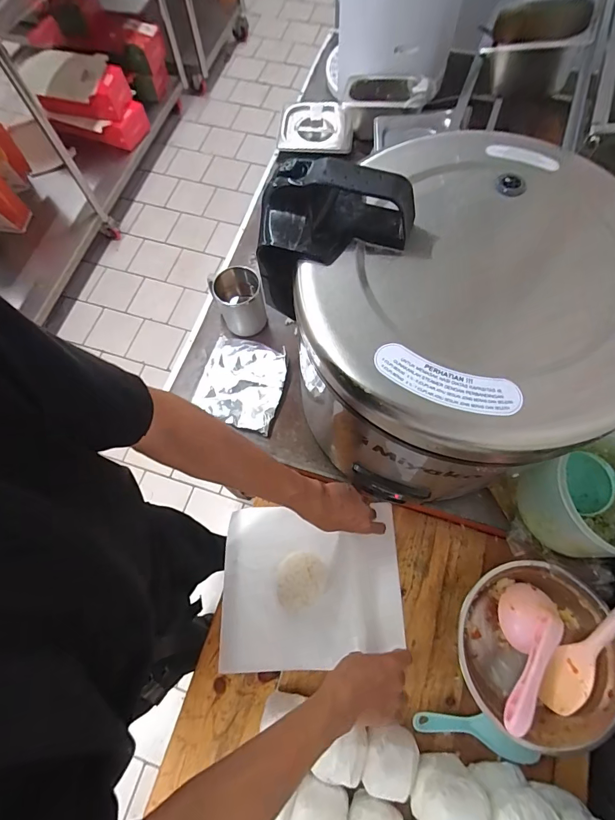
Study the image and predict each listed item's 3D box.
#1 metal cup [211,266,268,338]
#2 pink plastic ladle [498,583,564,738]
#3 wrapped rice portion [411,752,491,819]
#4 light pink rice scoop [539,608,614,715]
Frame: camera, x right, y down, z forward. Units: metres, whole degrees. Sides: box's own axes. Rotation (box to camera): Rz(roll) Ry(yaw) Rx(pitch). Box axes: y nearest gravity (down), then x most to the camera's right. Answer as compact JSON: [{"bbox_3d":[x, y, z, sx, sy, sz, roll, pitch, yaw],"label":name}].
[{"bbox_3d":[-0.125,-0.200,0.727,0.086,0.096,0.084,-1,70,2],"label":"metal cup"},{"bbox_3d":[0.312,0.346,0.557,0.061,0.055,0.194,20,58,9],"label":"pink plastic ladle"},{"bbox_3d":[0.184,0.513,0.513,0.086,0.087,0.072,10,71,6],"label":"wrapped rice portion"},{"bbox_3d":[0.408,0.352,0.563,0.192,0.028,0.055,-60,33,10],"label":"light pink rice scoop"}]

